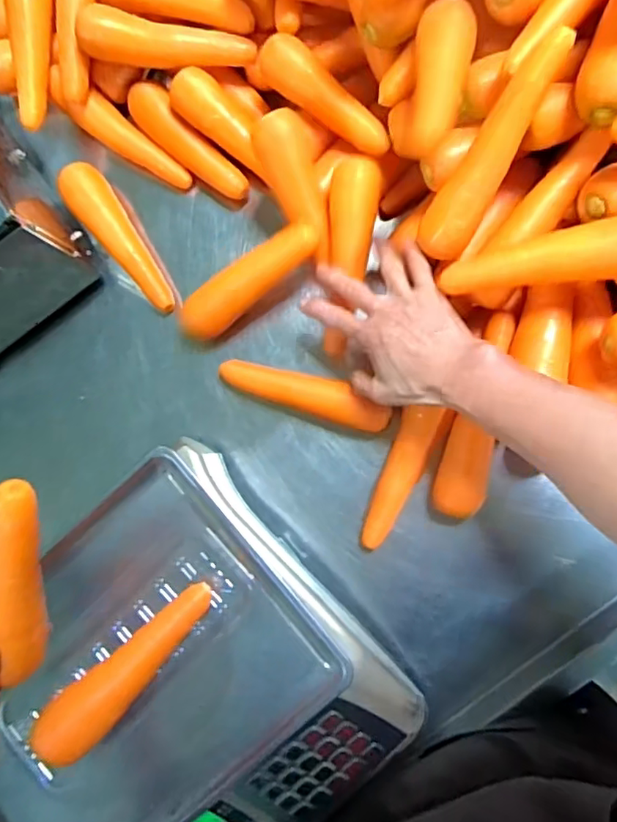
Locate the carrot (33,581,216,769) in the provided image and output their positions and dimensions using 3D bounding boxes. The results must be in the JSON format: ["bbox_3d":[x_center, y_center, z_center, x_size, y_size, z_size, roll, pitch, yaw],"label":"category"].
[{"bbox_3d":[-0.141,0.196,0.434,0.045,0.043,0.159,43,93,8],"label":"carrot"}]

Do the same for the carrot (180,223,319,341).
[{"bbox_3d":[-0.057,-0.124,0.537,0.151,0.037,0.047,-30,116,16],"label":"carrot"}]

